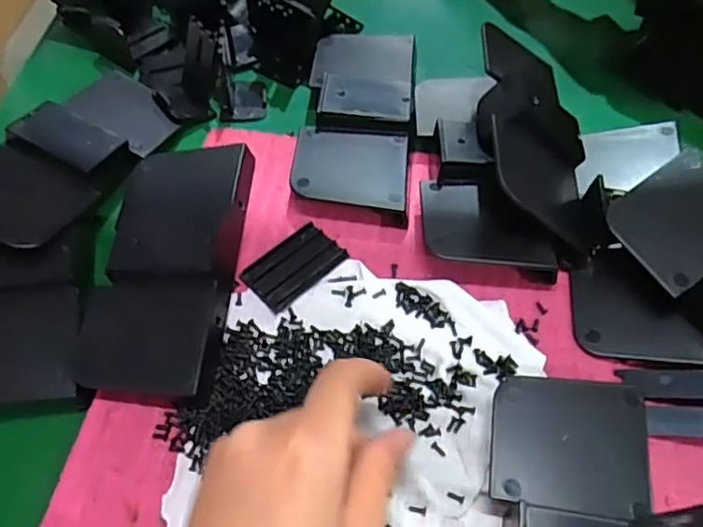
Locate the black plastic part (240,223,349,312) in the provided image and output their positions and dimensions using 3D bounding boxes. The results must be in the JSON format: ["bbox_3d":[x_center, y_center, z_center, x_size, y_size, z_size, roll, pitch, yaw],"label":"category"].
[{"bbox_3d":[-0.033,0.001,0.355,0.054,0.004,0.034,-38,64,-21],"label":"black plastic part"}]

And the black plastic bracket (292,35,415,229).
[{"bbox_3d":[0.005,-0.103,0.407,0.071,0.021,0.158,4,58,4],"label":"black plastic bracket"}]

